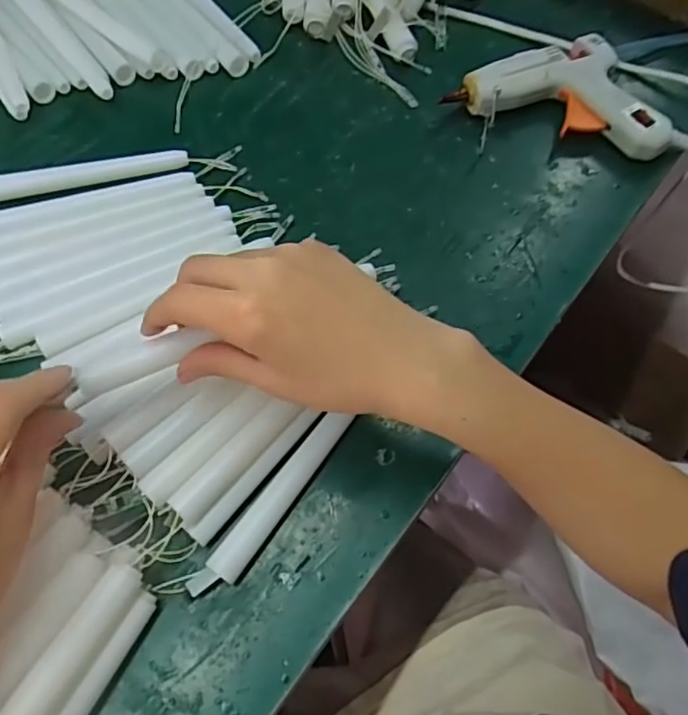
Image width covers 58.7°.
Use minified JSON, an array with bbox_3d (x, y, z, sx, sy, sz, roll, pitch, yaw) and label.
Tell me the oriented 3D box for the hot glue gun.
[{"bbox_3d":[0.148,-0.166,0.427,0.119,0.031,0.106,-19,66,-10],"label":"hot glue gun"}]

